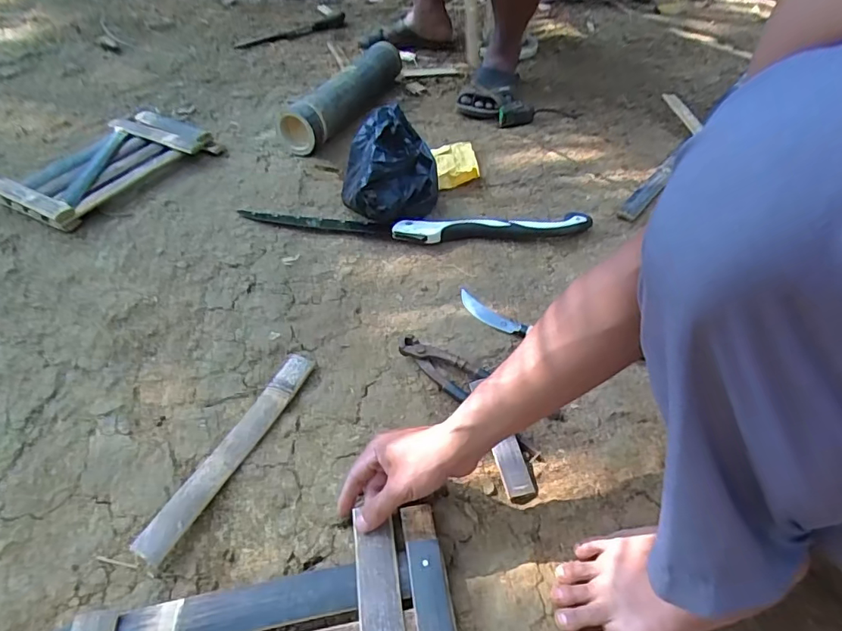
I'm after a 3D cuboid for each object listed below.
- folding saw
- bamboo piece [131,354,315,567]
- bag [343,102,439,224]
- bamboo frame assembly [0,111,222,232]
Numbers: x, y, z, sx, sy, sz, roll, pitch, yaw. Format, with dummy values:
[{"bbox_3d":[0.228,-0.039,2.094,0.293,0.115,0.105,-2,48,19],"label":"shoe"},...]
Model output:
[{"bbox_3d":[-0.014,-0.156,0.830,0.580,0.027,0.089,0,48,3],"label":"folding saw"},{"bbox_3d":[-0.212,0.147,0.573,0.040,0.016,0.272,19,52,19],"label":"bamboo piece"},{"bbox_3d":[-0.053,-0.240,0.823,0.154,0.146,0.134,-5,48,-2],"label":"bag"},{"bbox_3d":[-0.626,-0.320,0.996,0.265,0.036,0.375,24,53,22],"label":"bamboo frame assembly"}]

